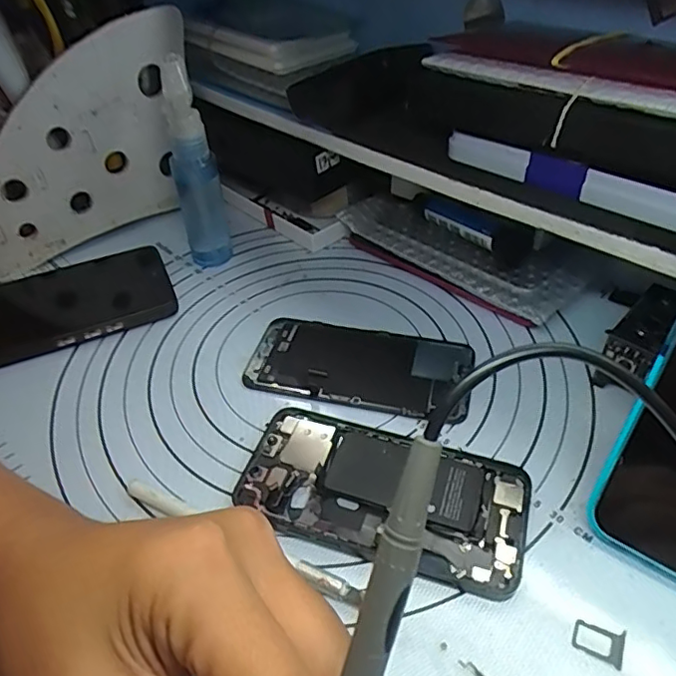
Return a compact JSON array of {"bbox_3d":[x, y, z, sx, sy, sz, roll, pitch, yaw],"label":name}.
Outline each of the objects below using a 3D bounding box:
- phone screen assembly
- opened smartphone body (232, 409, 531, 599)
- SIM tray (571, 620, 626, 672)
[{"bbox_3d":[0.012,0.015,0.325,0.124,0.006,0.061,8,44,12],"label":"phone screen assembly"},{"bbox_3d":[0.021,0.072,0.263,0.130,0.010,0.063,11,44,15],"label":"opened smartphone body"},{"bbox_3d":[0.101,0.116,0.216,0.018,0.004,0.014,17,46,20],"label":"SIM tray"}]

